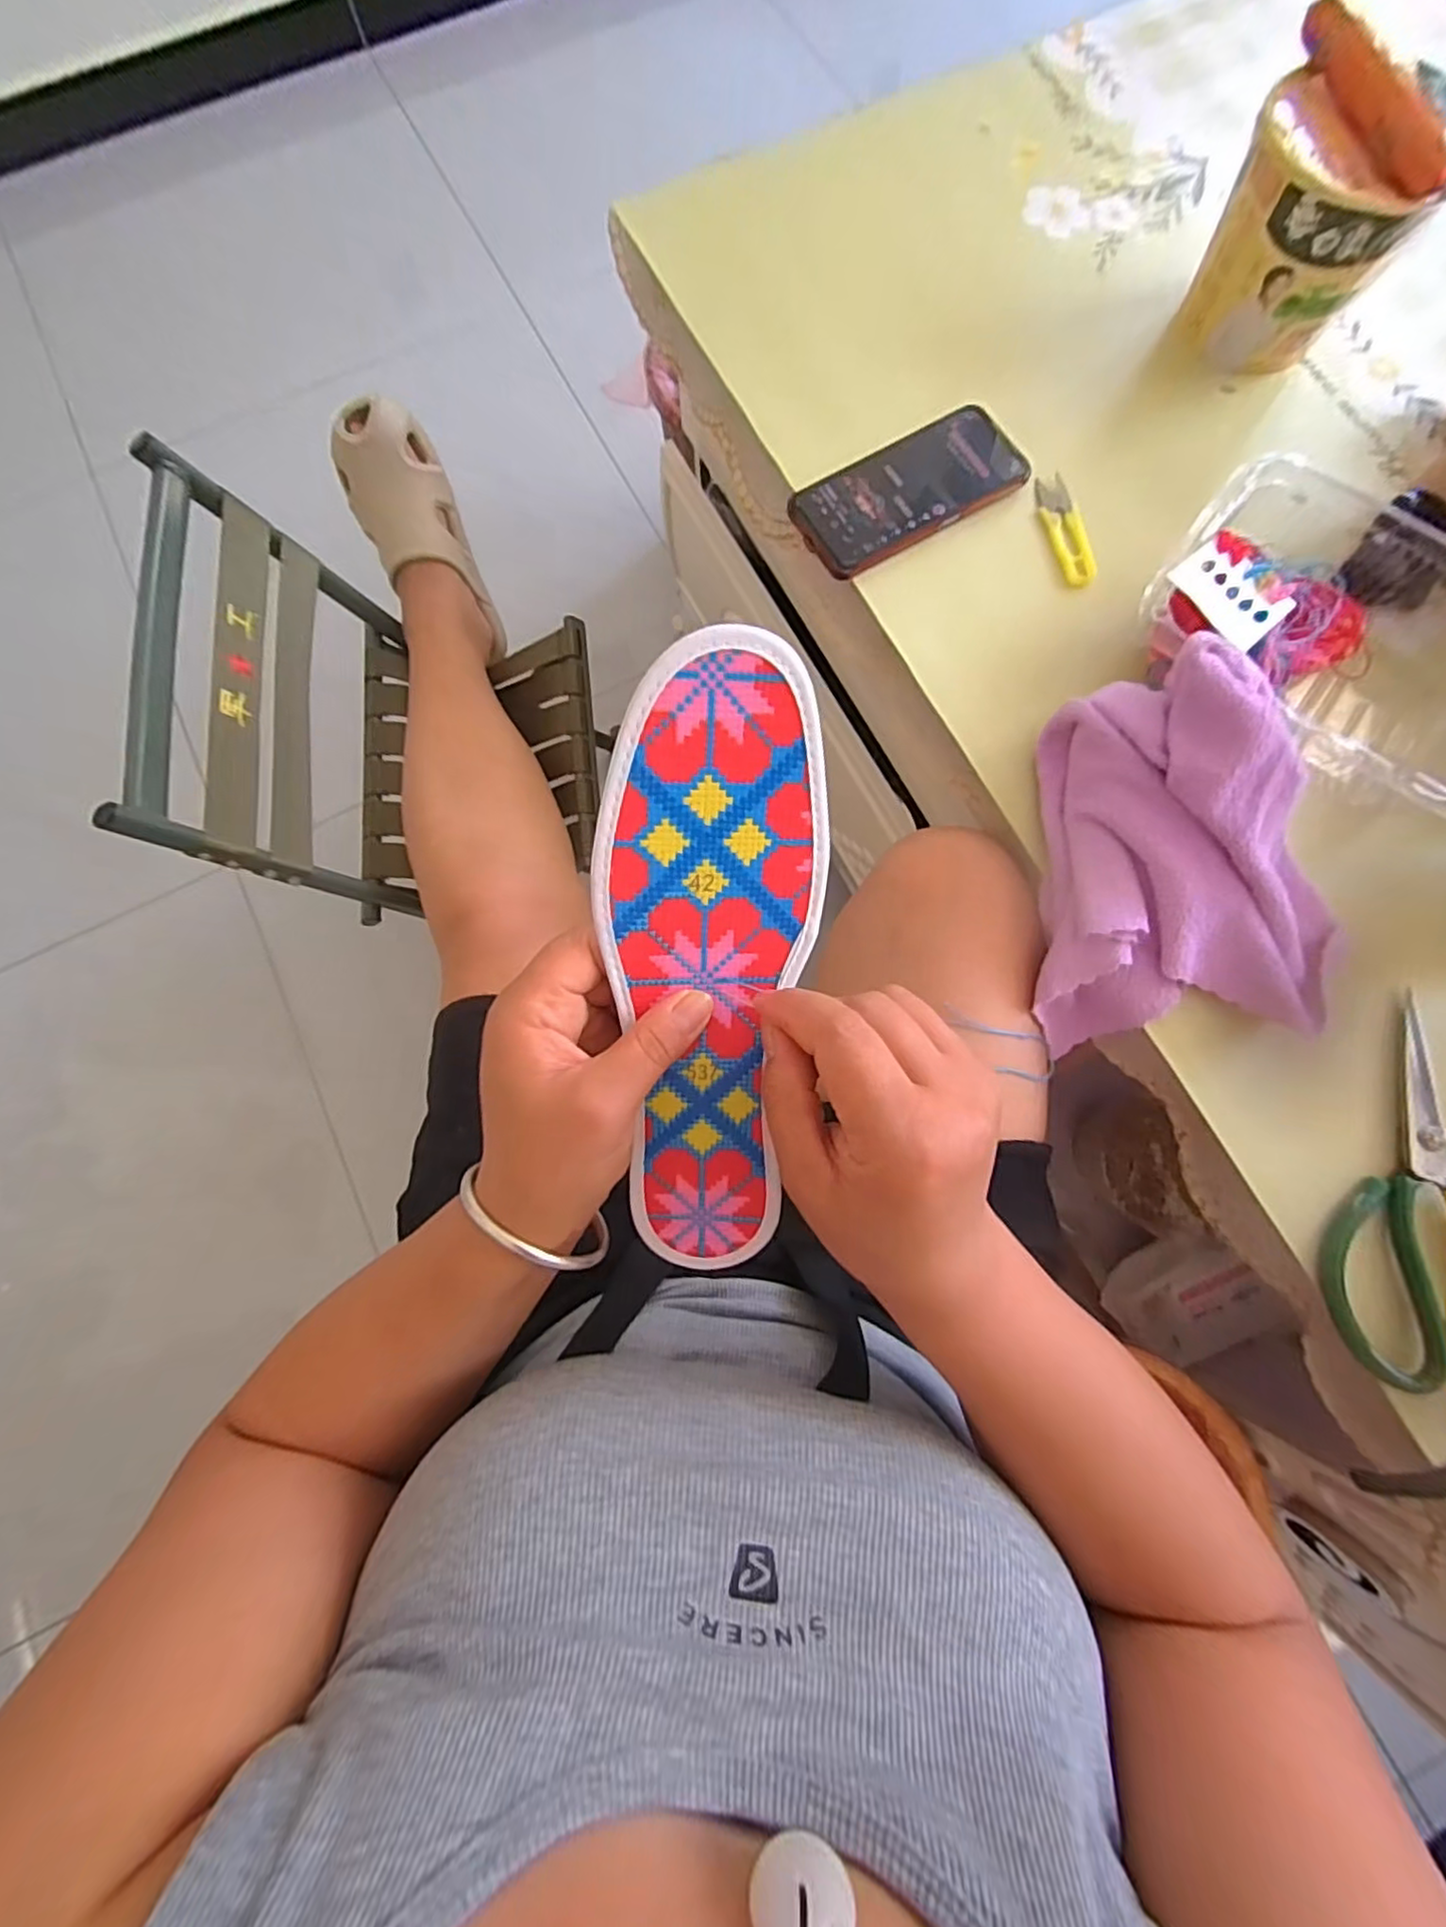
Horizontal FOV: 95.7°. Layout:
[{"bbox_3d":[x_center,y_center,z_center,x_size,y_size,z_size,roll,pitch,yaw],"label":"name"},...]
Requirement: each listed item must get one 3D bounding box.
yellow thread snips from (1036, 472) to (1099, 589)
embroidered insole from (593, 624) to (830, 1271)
[{"bbox_3d":[0.244,-0.312,0.470,0.027,0.007,0.091,-11,78,-2],"label":"yellow thread snips"},{"bbox_3d":[-0.005,0.012,0.254,0.079,0.017,0.246,2,110,-1],"label":"embroidered insole"}]

